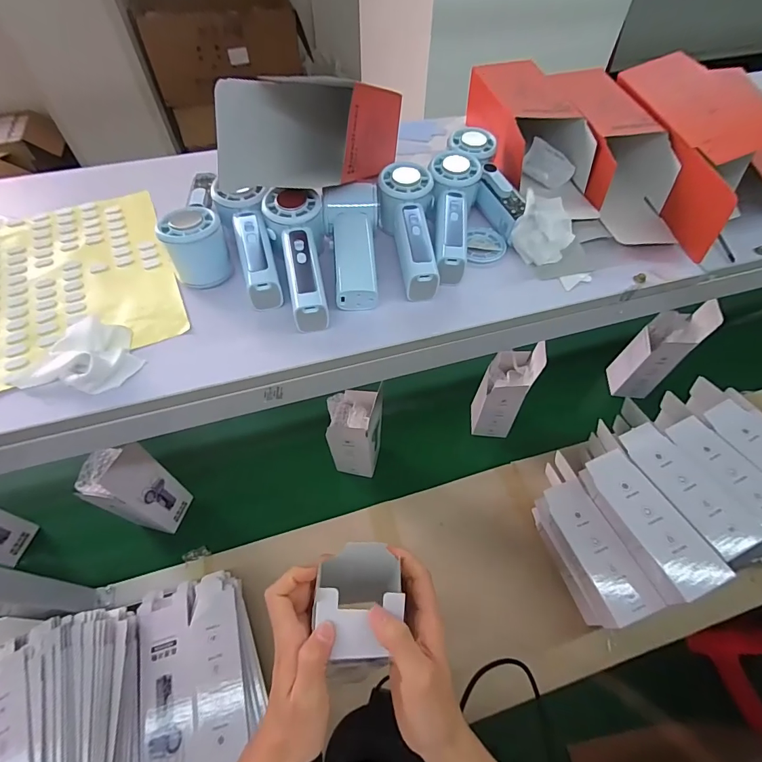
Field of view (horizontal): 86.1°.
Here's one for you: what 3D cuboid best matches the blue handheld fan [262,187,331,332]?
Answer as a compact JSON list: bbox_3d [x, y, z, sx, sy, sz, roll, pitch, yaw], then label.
[{"bbox_3d":[-0.078,-0.118,0.403,0.055,0.048,0.155,-9,69,-7],"label":"blue handheld fan"}]

